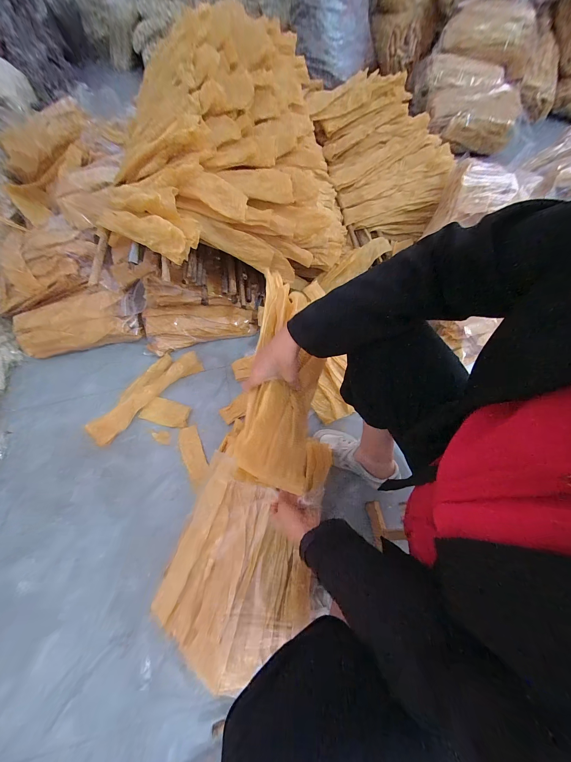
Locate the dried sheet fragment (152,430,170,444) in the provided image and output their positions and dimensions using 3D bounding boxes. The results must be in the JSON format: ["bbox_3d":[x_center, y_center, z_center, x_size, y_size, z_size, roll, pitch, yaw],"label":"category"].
[{"bbox_3d":[-0.366,0.163,0.759,0.054,0.006,0.035,21,68,10],"label":"dried sheet fragment"}]

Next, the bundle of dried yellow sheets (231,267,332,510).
[{"bbox_3d":[0.000,-0.025,0.476,0.144,0.118,0.422,0,68,1],"label":"bundle of dried yellow sheets"}]

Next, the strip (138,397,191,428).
[{"bbox_3d":[-0.367,0.096,0.788,0.144,0.006,0.077,15,72,5],"label":"strip"}]

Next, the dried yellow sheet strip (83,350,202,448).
[{"bbox_3d":[-0.421,0.044,0.786,0.368,0.030,0.084,-38,70,-14],"label":"dried yellow sheet strip"}]

